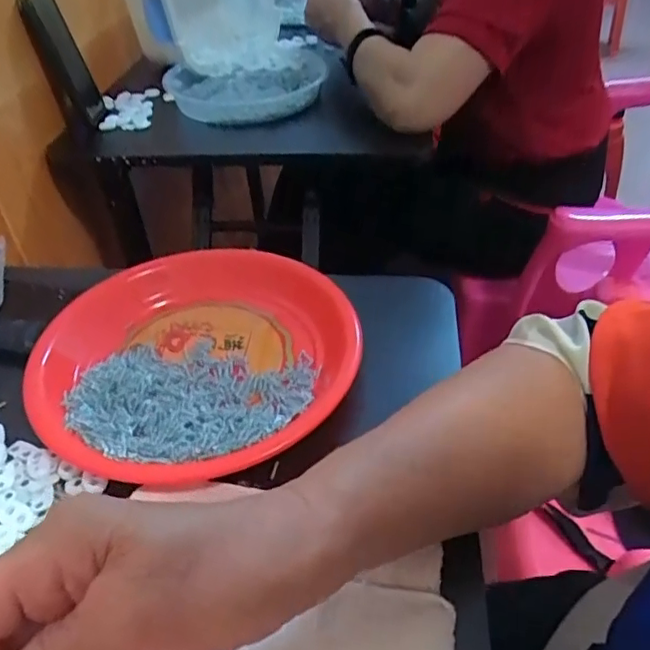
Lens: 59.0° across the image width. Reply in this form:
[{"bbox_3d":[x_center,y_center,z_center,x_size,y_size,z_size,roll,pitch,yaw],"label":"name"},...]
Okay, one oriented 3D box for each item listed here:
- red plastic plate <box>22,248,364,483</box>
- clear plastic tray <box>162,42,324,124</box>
[{"bbox_3d":[-0.090,0.018,0.418,0.220,0.026,0.216,-2,40,1],"label":"red plastic plate"},{"bbox_3d":[-0.116,-0.358,0.832,0.217,0.042,0.229,-10,42,-7],"label":"clear plastic tray"}]

